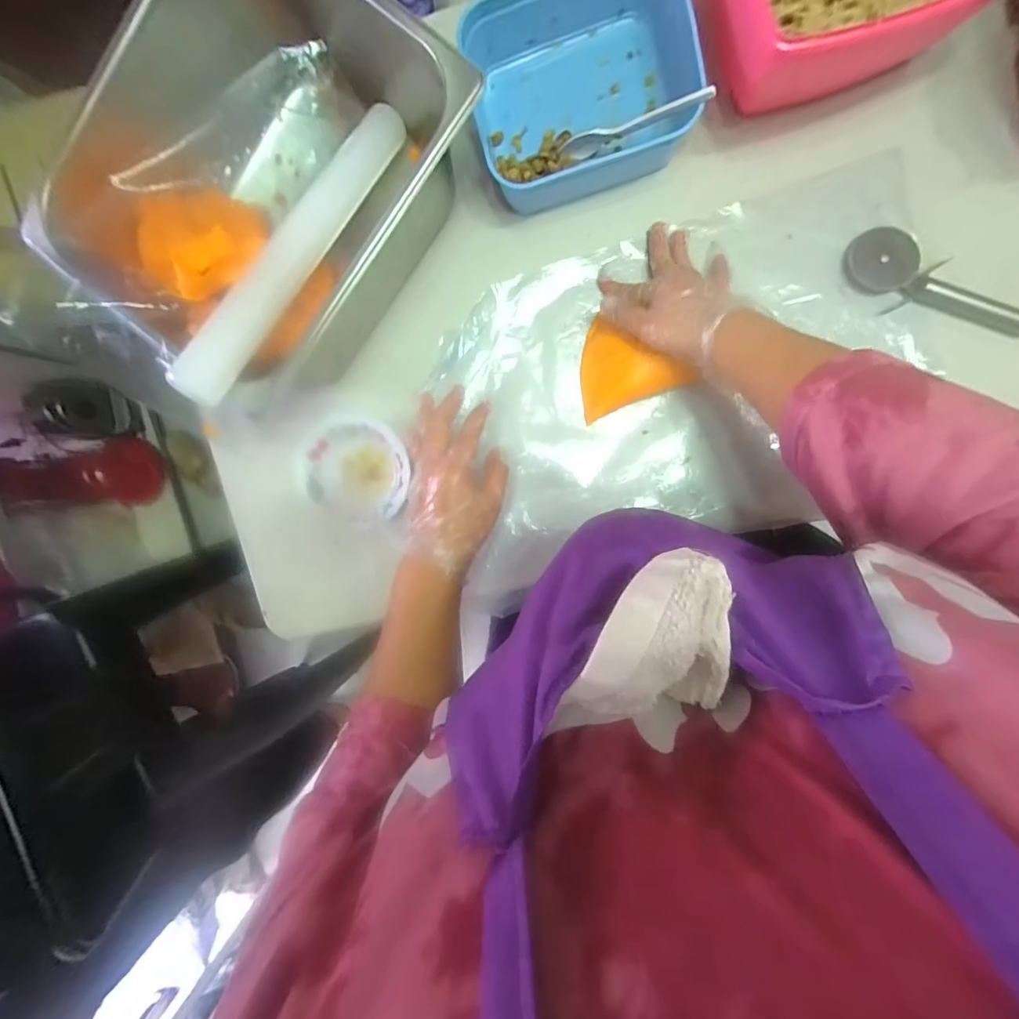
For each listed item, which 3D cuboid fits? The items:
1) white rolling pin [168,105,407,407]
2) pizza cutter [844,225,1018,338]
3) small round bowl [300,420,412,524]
[{"bbox_3d":[-0.190,-0.239,0.427,0.045,0.038,0.341,22,72,4],"label":"white rolling pin"},{"bbox_3d":[0.405,-0.205,0.446,0.176,0.020,0.057,35,99,2],"label":"pizza cutter"},{"bbox_3d":[-0.167,-0.038,0.525,0.112,0.049,0.111,1,97,7],"label":"small round bowl"}]

